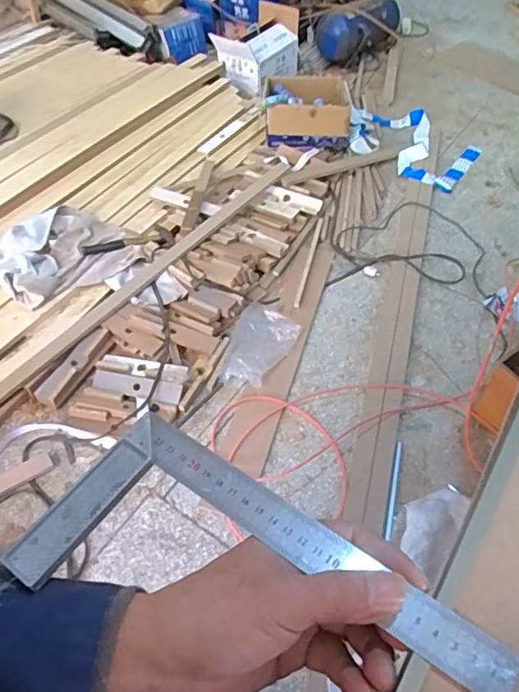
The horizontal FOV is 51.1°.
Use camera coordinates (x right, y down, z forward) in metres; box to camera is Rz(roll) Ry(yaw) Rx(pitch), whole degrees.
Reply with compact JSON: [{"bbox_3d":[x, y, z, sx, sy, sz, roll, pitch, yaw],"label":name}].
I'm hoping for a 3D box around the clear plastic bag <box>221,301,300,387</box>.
[{"bbox_3d":[-0.006,-0.012,1.767,0.206,0.061,0.331,19,54,17],"label":"clear plastic bag"}]

